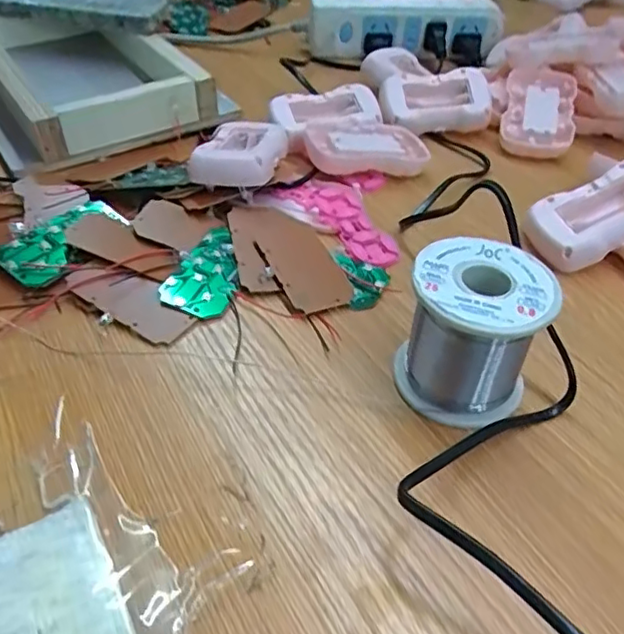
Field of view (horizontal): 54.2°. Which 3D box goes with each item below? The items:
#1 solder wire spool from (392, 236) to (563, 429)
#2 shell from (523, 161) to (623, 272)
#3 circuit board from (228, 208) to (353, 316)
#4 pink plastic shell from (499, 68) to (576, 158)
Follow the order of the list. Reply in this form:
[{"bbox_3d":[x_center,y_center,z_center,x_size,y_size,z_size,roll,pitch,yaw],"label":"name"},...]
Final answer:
[{"bbox_3d":[0.074,0.007,0.283,0.059,0.063,0.059,16,45,13],"label":"solder wire spool"},{"bbox_3d":[0.176,-0.063,0.371,0.084,0.014,0.048,-26,62,6],"label":"shell"},{"bbox_3d":[-0.018,-0.036,0.365,0.056,0.007,0.097,-7,46,-20],"label":"circuit board"},{"bbox_3d":[0.182,-0.164,0.491,0.053,0.019,0.088,10,61,12],"label":"pink plastic shell"}]

